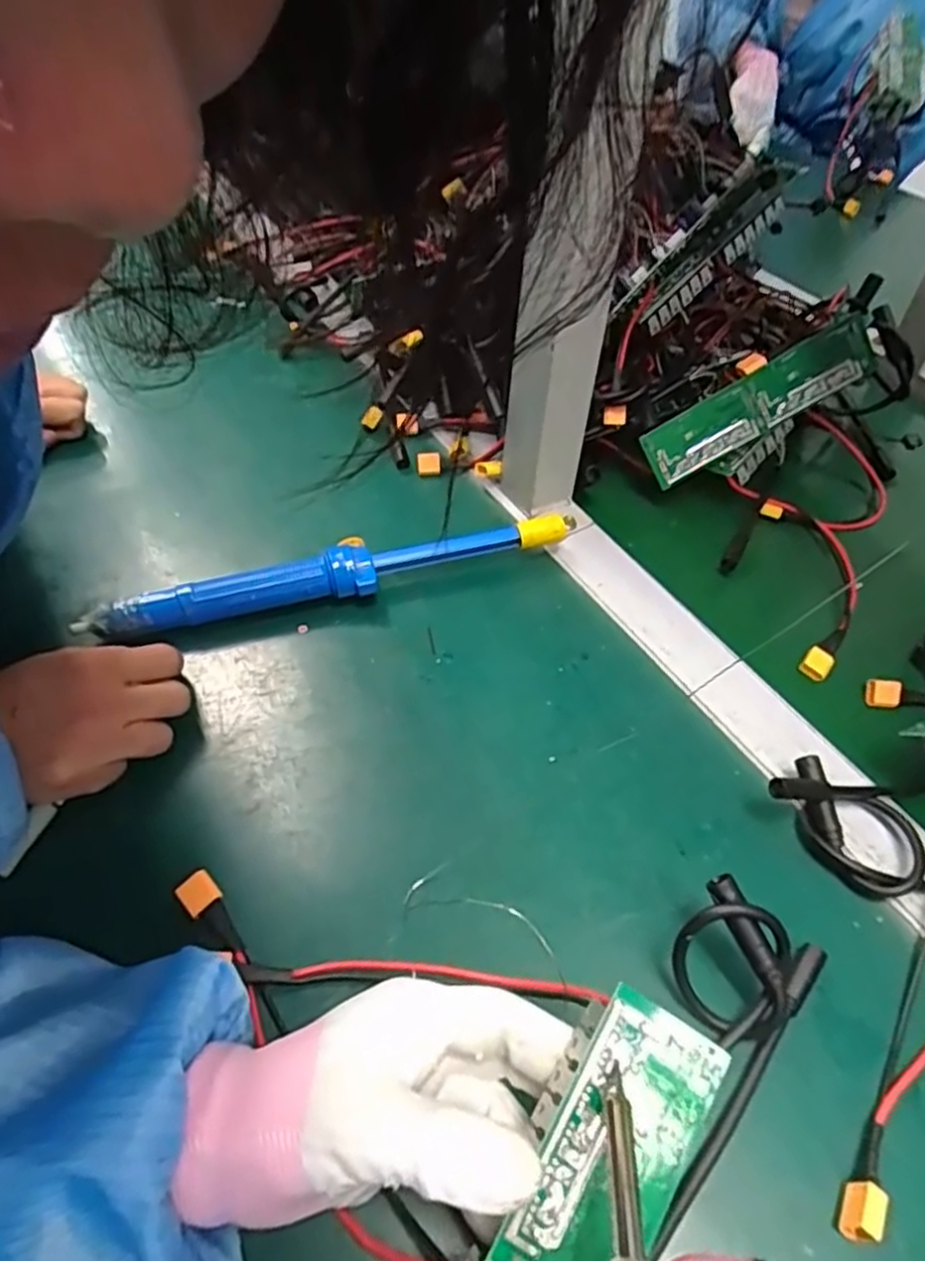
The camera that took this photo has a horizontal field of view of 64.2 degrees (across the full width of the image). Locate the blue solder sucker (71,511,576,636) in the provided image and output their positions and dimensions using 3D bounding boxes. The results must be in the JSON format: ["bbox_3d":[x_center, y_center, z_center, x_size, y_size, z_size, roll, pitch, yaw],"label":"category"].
[{"bbox_3d":[-0.076,-0.036,0.481,0.320,0.033,0.037,-12,51,-12],"label":"blue solder sucker"}]

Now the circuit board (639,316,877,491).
[{"bbox_3d":[0.218,-0.164,0.542,0.171,0.047,0.009,-29,26,6],"label":"circuit board"}]

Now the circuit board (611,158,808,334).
[{"bbox_3d":[0.178,-0.288,0.553,0.178,0.060,0.026,-43,61,-9],"label":"circuit board"}]

